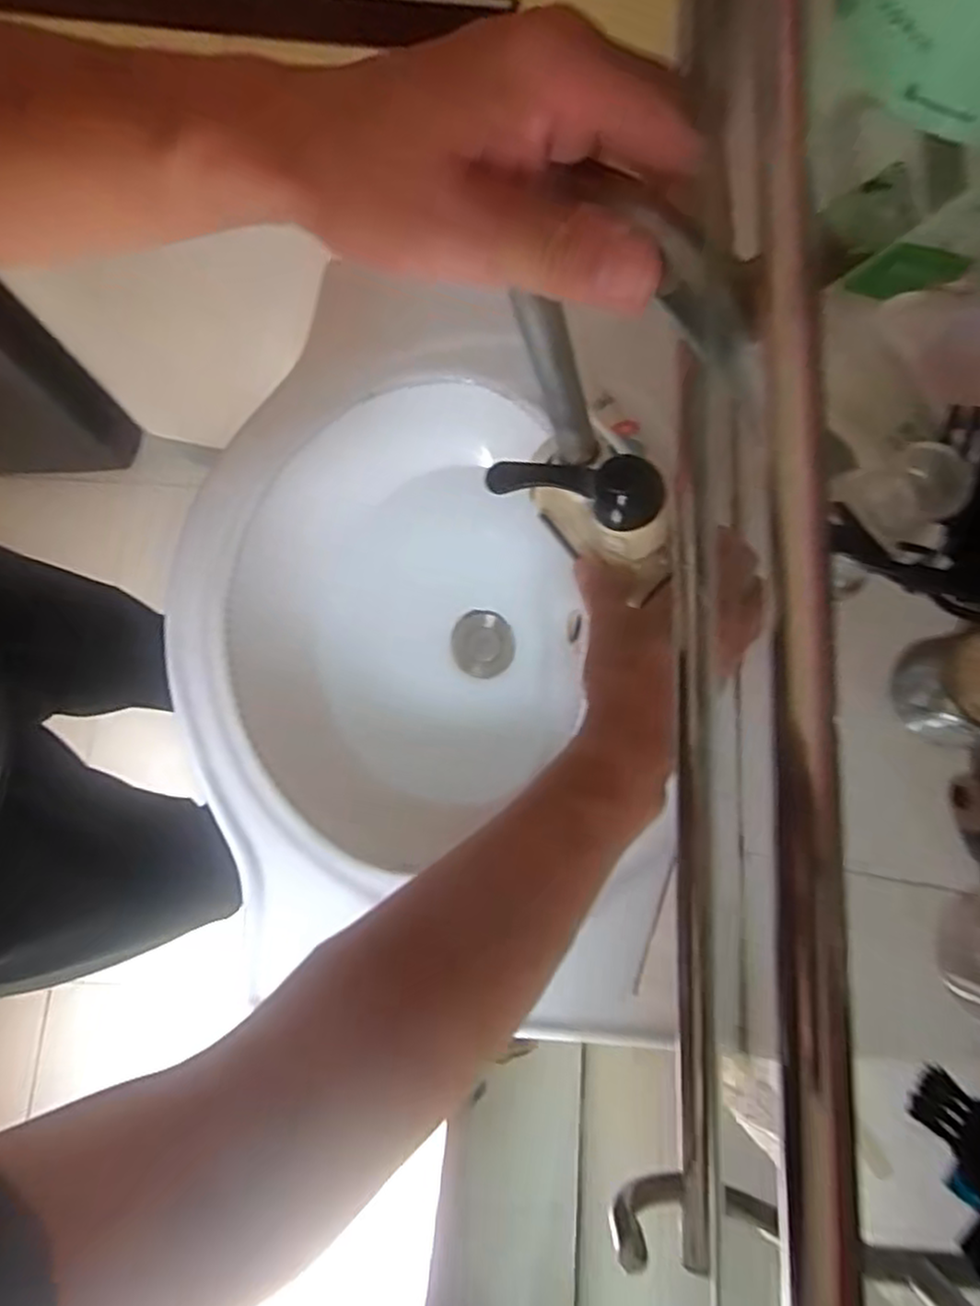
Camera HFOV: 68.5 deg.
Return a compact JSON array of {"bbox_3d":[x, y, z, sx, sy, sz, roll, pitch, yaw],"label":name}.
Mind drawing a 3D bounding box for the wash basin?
[{"bbox_3d":[-0.047,-0.045,0.630,0.377,0.169,0.552,4,78,0],"label":"wash basin"}]

